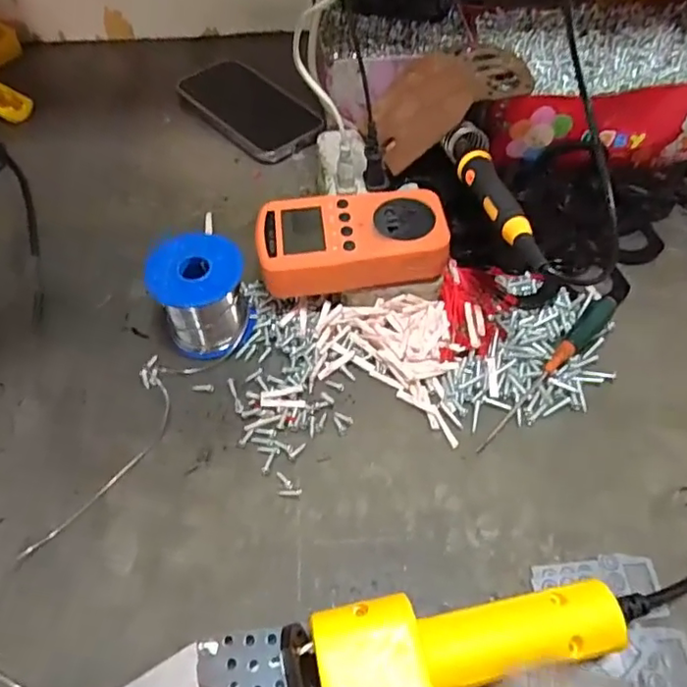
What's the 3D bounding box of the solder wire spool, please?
[{"bbox_3d":[-0.096,-0.033,0.396,0.062,0.059,0.060,-18,57,-11],"label":"solder wire spool"}]

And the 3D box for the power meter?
[{"bbox_3d":[0.006,-0.072,0.397,0.125,0.027,0.069,-8,55,-5],"label":"power meter"}]

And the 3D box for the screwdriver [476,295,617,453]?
[{"bbox_3d":[0.141,0.017,0.387,0.016,0.013,0.152,35,63,22],"label":"screwdriver"}]

